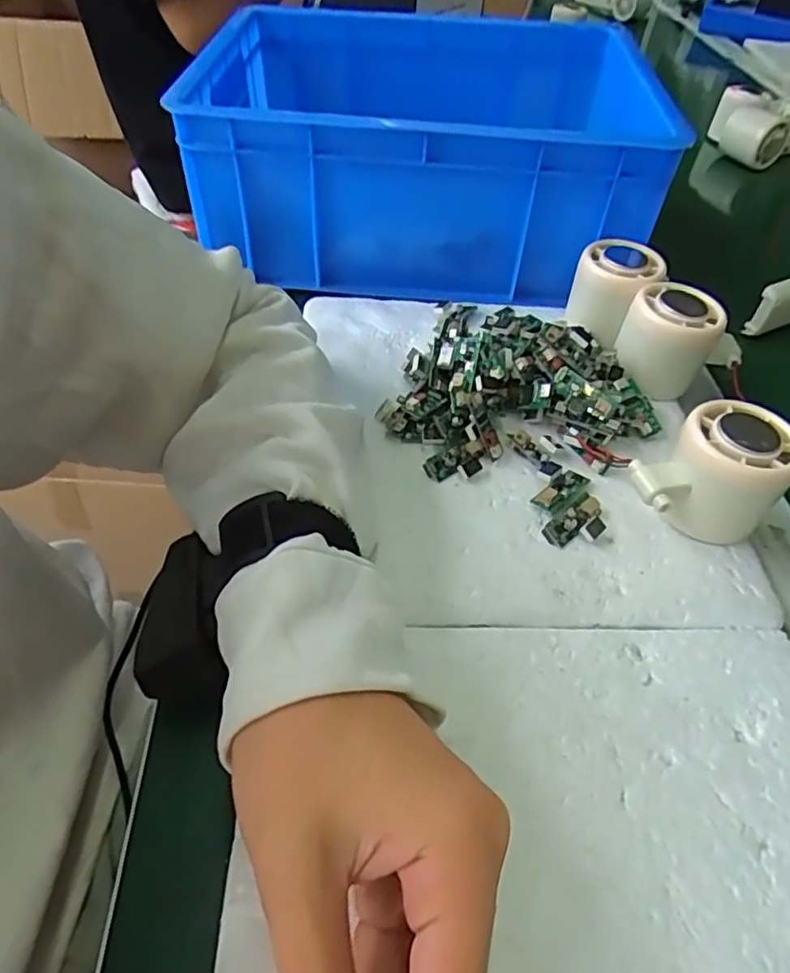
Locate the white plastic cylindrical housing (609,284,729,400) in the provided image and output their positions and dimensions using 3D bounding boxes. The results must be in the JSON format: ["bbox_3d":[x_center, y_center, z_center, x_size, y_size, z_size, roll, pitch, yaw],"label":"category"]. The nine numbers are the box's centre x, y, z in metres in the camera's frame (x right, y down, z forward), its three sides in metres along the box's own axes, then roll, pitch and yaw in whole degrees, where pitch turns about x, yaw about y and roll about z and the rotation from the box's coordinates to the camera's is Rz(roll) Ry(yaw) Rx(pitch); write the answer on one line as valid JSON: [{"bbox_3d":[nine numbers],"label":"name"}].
[{"bbox_3d":[0.171,-0.092,0.405,0.056,0.055,0.051,34,54,22],"label":"white plastic cylindrical housing"}]

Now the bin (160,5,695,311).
[{"bbox_3d":[0.023,-0.281,0.515,0.327,0.124,0.258,6,48,0],"label":"bin"}]

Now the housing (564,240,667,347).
[{"bbox_3d":[0.149,-0.133,0.441,0.054,0.058,0.051,34,54,22],"label":"housing"}]

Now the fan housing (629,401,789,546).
[{"bbox_3d":[0.162,-0.003,0.324,0.064,0.056,0.058,-33,59,-30],"label":"fan housing"}]

